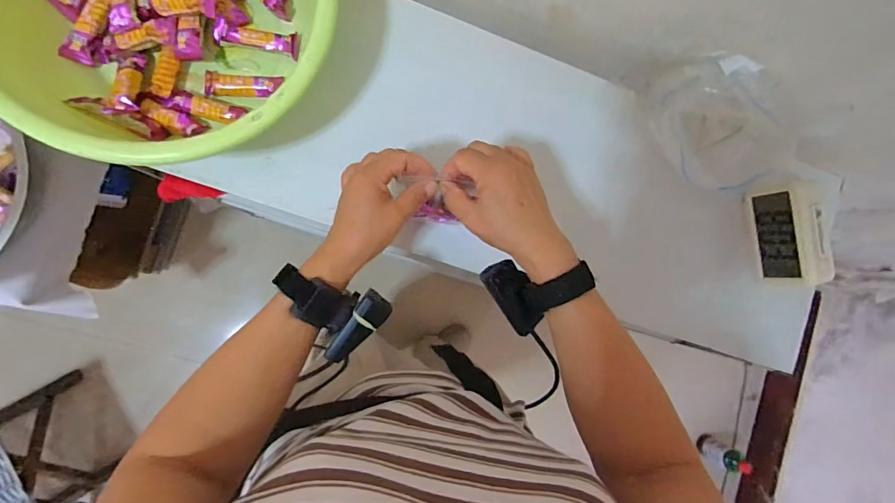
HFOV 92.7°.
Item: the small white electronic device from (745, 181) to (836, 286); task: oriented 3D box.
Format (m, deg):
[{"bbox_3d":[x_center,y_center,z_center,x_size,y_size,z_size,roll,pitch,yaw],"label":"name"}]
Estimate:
[{"bbox_3d":[0.454,-0.024,0.563,0.059,0.069,0.135,-13,91,-9],"label":"small white electronic device"}]

